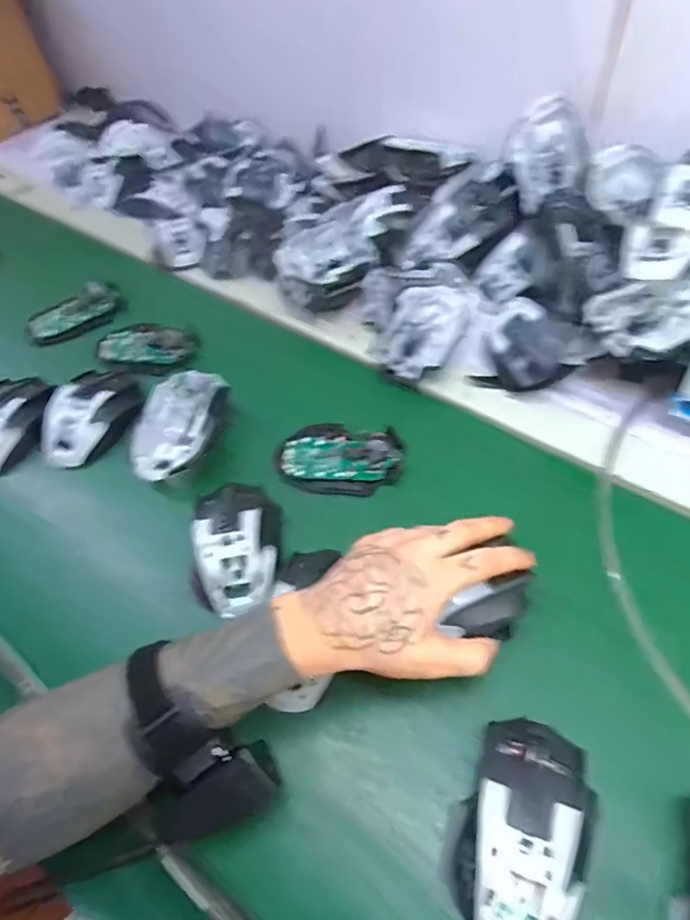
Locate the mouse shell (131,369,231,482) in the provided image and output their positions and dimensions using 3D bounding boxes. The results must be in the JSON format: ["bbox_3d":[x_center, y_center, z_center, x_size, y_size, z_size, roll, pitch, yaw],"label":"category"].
[{"bbox_3d":[-0.153,-0.033,0.510,0.080,0.027,0.112,11,56,12],"label":"mouse shell"}]

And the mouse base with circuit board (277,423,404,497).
[{"bbox_3d":[-0.005,-0.005,0.488,0.110,0.023,0.067,-3,54,3],"label":"mouse base with circuit board"}]

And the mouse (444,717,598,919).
[{"bbox_3d":[0.101,0.212,0.314,0.072,0.046,0.117,21,59,19],"label":"mouse"}]

